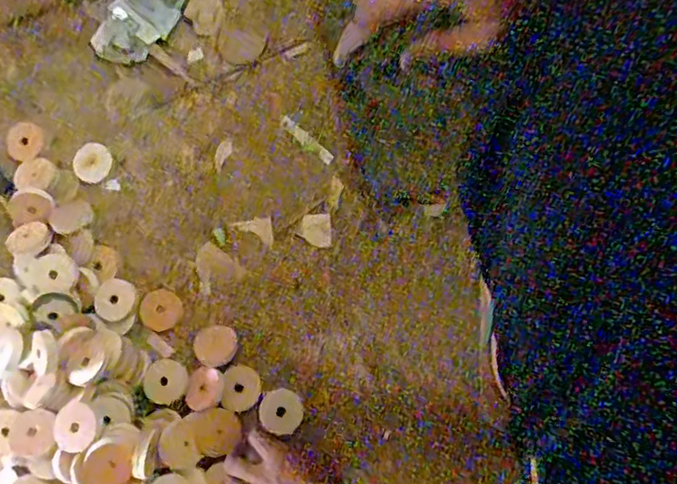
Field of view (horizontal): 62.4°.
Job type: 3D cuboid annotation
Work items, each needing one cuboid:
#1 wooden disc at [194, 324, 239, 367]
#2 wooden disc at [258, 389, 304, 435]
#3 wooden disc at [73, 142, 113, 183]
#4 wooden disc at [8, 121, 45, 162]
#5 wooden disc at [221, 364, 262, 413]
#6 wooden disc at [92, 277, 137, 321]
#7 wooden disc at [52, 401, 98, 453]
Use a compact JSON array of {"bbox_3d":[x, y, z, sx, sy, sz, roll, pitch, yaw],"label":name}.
[{"bbox_3d":[-0.151,0.127,0.688,0.051,0.011,0.049,0,80,1],"label":"wooden disc"},{"bbox_3d":[-0.066,0.197,0.649,0.051,0.004,0.049,-2,58,3],"label":"wooden disc"},{"bbox_3d":[-0.313,-0.101,0.713,0.043,0.004,0.048,26,89,-15],"label":"wooden disc"},{"bbox_3d":[-0.404,-0.130,0.720,0.046,0.004,0.050,0,80,1],"label":"wooden disc"},{"bbox_3d":[-0.115,0.174,0.667,0.045,0.004,0.053,1,61,3],"label":"wooden disc"},{"bbox_3d":[-0.272,0.070,0.678,0.044,0.004,0.050,23,67,-11],"label":"wooden disc"},{"bbox_3d":[-0.282,0.198,0.597,0.042,0.009,0.053,-22,64,-19],"label":"wooden disc"}]

